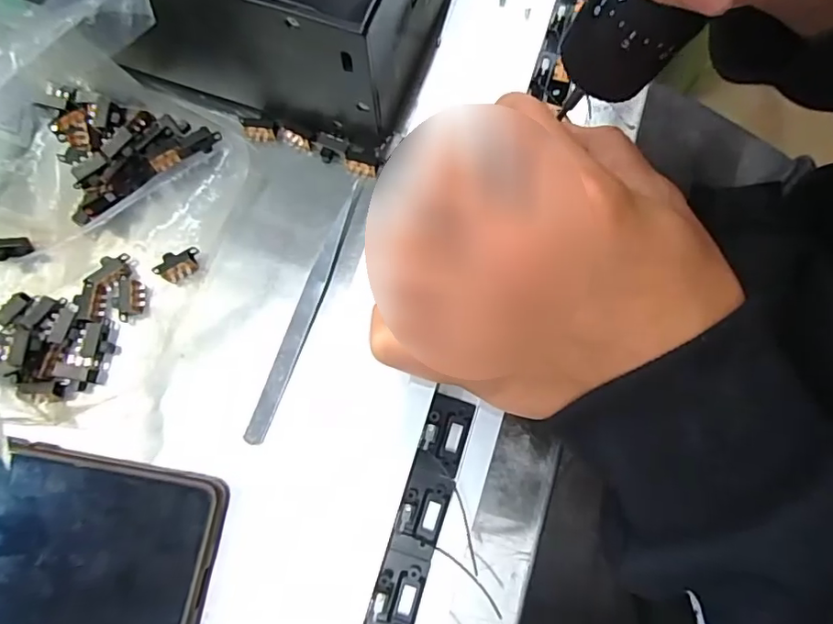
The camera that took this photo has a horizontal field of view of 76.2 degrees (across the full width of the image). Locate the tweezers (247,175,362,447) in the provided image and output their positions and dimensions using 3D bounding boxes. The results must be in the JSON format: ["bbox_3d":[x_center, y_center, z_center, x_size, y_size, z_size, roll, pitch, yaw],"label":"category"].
[{"bbox_3d":[-0.050,-0.003,0.246,0.008,0.009,0.129,20,76,6],"label":"tweezers"}]

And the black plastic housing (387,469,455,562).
[{"bbox_3d":[0.002,0.075,0.195,0.017,0.012,0.030,17,76,5],"label":"black plastic housing"}]

